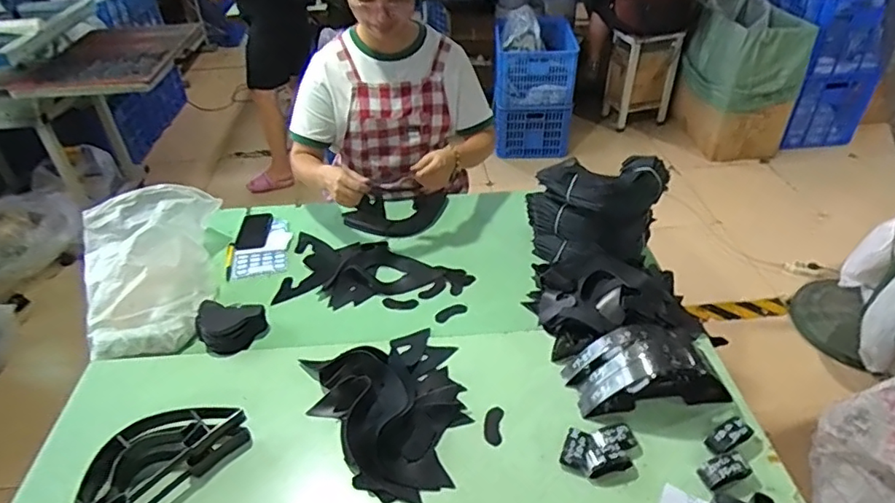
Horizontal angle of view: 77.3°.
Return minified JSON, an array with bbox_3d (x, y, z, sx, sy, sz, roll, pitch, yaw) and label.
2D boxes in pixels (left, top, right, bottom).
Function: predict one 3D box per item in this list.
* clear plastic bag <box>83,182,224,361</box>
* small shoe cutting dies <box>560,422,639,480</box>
[{"bbox_3d":[-0.605,0.028,1.111,0.252,0.180,0.354,-13,45,-6],"label":"clear plastic bag"},{"bbox_3d":[0.242,0.317,0.894,0.123,0.026,0.079,-8,44,-1],"label":"small shoe cutting dies"}]

